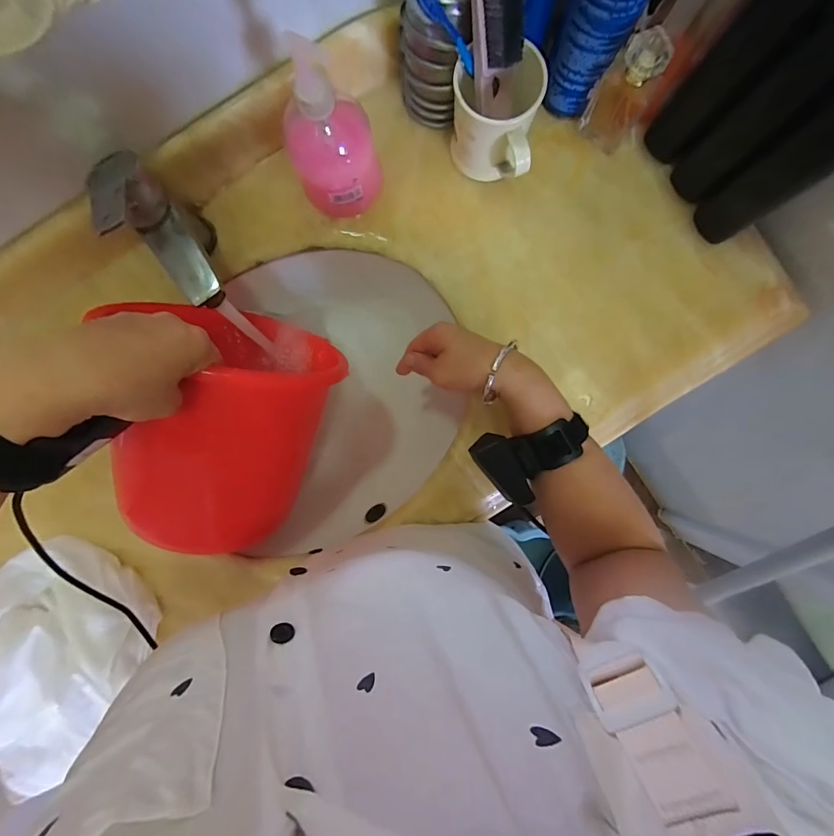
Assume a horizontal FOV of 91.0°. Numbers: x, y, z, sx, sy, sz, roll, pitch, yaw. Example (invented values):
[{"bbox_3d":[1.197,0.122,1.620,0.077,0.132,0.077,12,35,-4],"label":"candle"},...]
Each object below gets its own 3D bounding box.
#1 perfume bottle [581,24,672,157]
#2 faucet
[{"bbox_3d":[0.206,-0.314,0.399,0.056,0.106,0.032,26,88,1],"label":"perfume bottle"},{"bbox_3d":[-0.231,-0.171,0.387,0.052,0.145,0.139,-39,88,-1],"label":"faucet"}]

